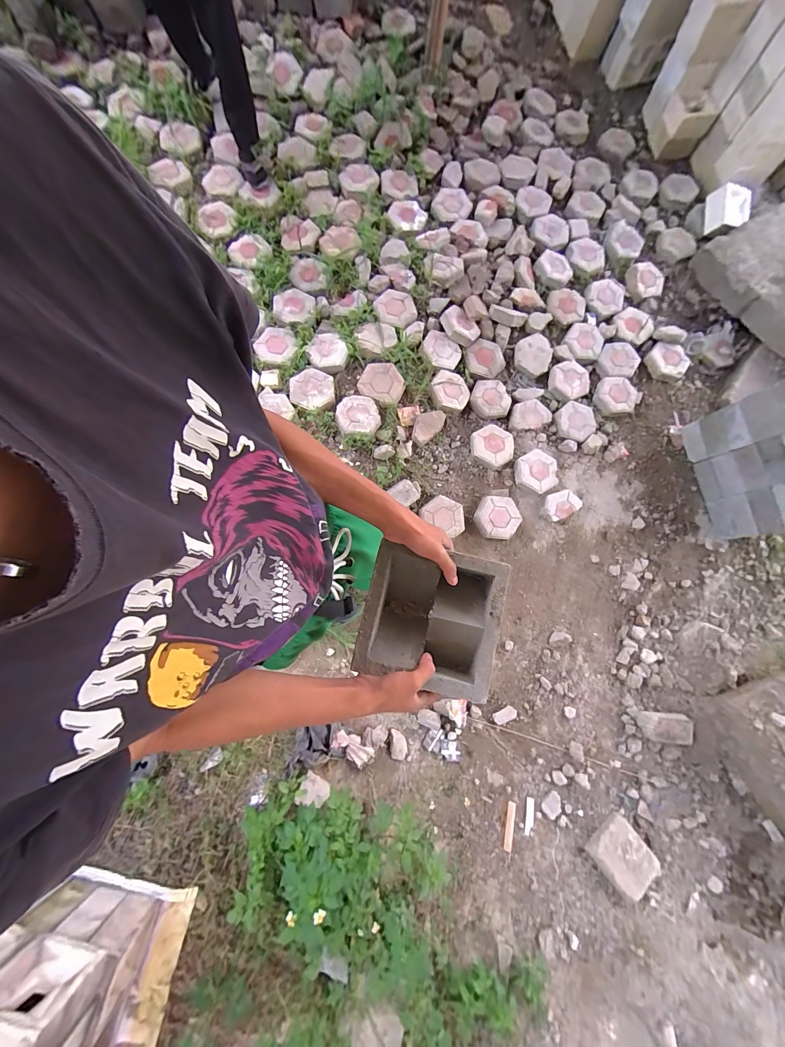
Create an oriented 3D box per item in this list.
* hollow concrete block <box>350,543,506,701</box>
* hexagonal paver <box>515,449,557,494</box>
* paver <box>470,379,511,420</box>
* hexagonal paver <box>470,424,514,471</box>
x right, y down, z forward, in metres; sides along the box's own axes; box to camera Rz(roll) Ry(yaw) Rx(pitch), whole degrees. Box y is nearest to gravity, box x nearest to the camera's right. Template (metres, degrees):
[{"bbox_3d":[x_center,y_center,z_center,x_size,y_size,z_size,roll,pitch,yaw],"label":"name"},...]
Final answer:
[{"bbox_3d":[0.058,0.142,0.519,0.194,0.074,0.192,12,76,5],"label":"hollow concrete block"},{"bbox_3d":[0.695,-0.248,1.649,0.211,0.053,0.200,-35,84,-10],"label":"hexagonal paver"},{"bbox_3d":[0.500,-0.632,1.713,0.201,0.051,0.212,20,79,-1],"label":"paver"},{"bbox_3d":[0.486,-0.373,1.644,0.206,0.058,0.207,-36,84,-10],"label":"hexagonal paver"}]

